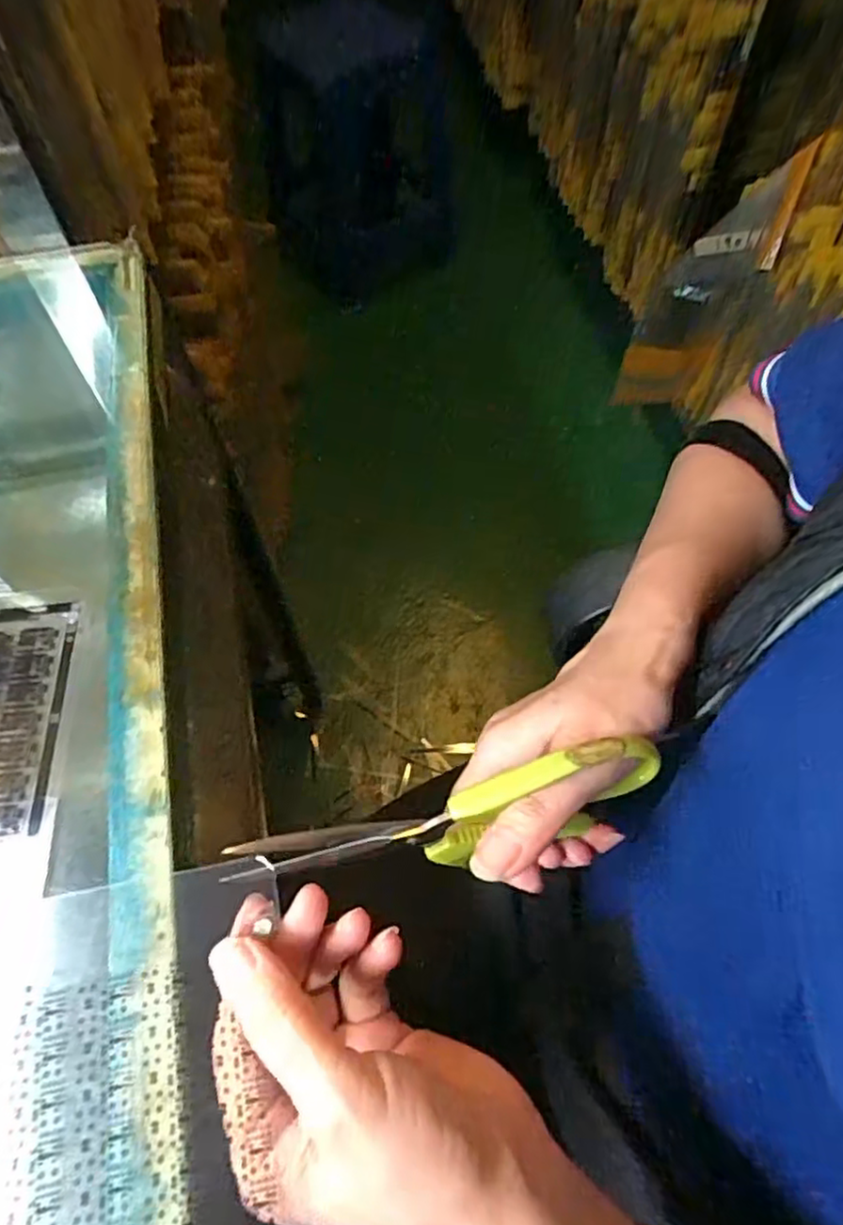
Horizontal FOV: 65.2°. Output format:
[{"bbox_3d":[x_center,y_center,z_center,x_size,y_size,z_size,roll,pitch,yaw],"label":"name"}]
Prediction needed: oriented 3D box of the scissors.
[{"bbox_3d":[0.013,0.079,0.247,0.156,0.050,0.019,-14,61,-3],"label":"scissors"}]

